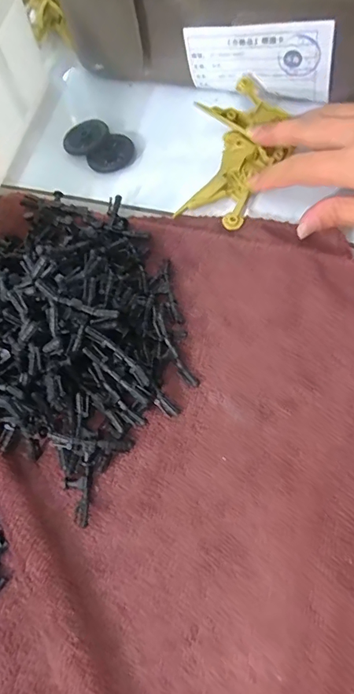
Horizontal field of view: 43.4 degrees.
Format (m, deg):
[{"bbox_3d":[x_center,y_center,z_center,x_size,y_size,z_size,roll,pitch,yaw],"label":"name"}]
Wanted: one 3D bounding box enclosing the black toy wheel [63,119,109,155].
[{"bbox_3d":[-0.073,-0.169,0.359,0.030,0.008,0.035,34,74,15],"label":"black toy wheel"}]

